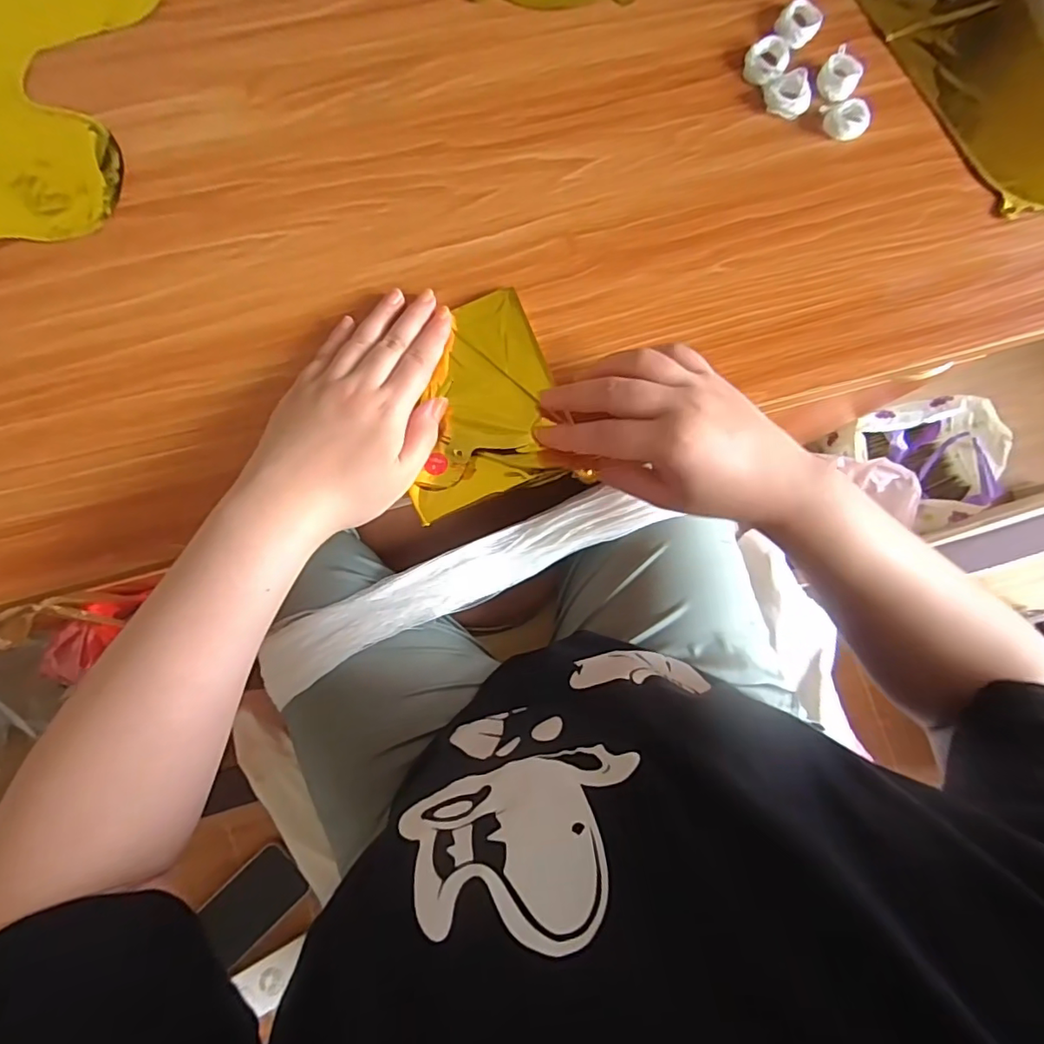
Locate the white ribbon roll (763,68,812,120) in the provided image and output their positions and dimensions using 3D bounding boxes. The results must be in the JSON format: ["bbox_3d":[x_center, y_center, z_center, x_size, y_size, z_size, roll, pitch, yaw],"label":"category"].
[{"bbox_3d":[0.189,-0.303,0.396,0.031,0.011,0.028,-21,86,-6],"label":"white ribbon roll"}]

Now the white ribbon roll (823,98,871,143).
[{"bbox_3d":[0.231,-0.284,0.396,0.028,0.013,0.027,0,84,-4],"label":"white ribbon roll"}]

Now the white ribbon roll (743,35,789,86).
[{"bbox_3d":[0.175,-0.330,0.399,0.029,0.008,0.035,30,83,0],"label":"white ribbon roll"}]

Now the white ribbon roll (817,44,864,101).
[{"bbox_3d":[0.226,-0.317,0.398,0.027,0.011,0.034,27,83,-1],"label":"white ribbon roll"}]

